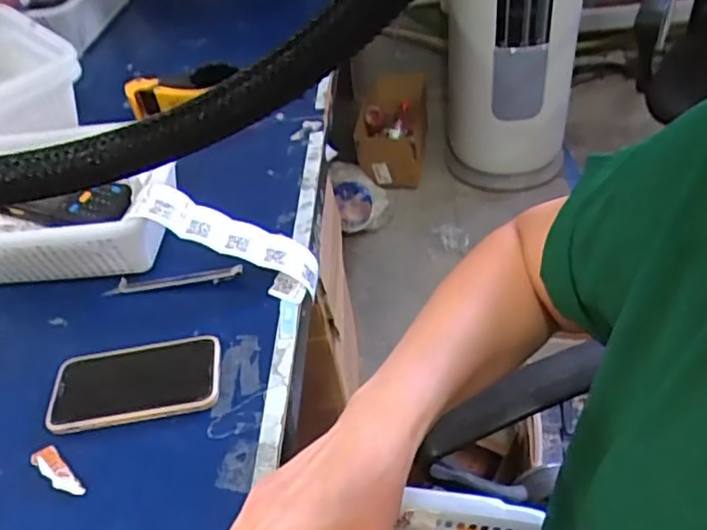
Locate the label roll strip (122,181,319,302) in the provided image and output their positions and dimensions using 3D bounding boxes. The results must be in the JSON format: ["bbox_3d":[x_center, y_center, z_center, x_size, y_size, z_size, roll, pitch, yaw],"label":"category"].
[{"bbox_3d":[-0.123,-0.023,0.637,0.196,0.024,0.064,26,44,-14],"label":"label roll strip"}]

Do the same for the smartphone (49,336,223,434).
[{"bbox_3d":[-0.196,0.106,0.574,0.148,0.011,0.080,-9,44,-1],"label":"smartphone"}]

